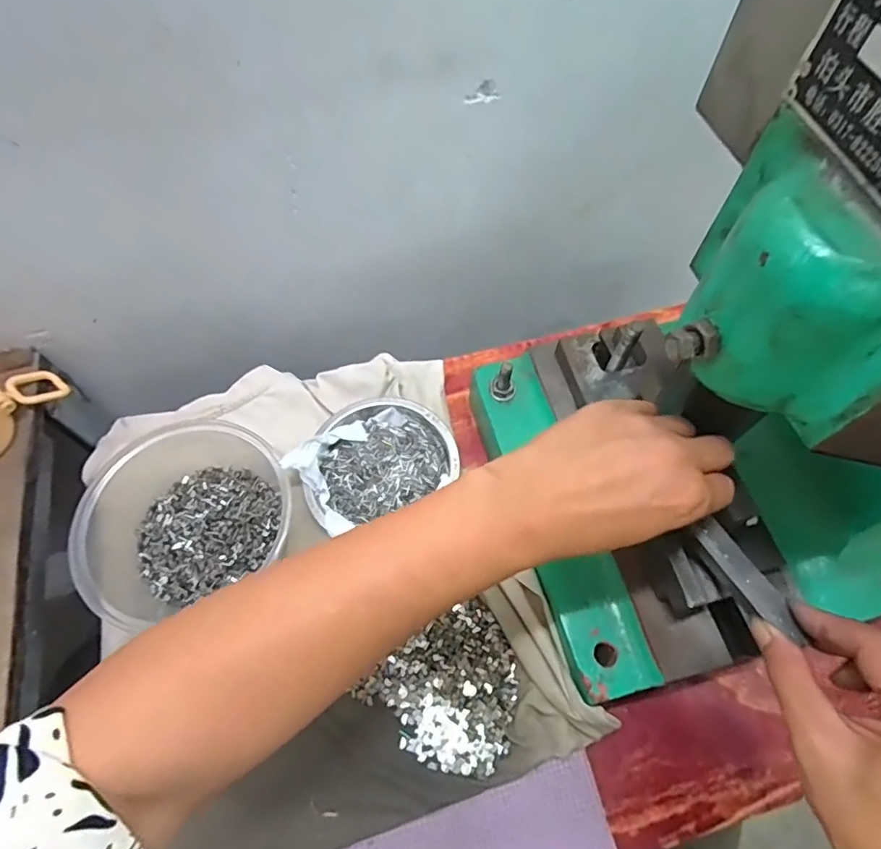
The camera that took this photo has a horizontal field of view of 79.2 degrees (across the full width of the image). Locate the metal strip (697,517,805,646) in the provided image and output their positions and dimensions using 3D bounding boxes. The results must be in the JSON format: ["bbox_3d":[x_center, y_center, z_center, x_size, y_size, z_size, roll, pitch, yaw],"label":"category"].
[{"bbox_3d":[0.168,0.085,0.289,0.015,0.005,0.071,-36,70,6],"label":"metal strip"}]

